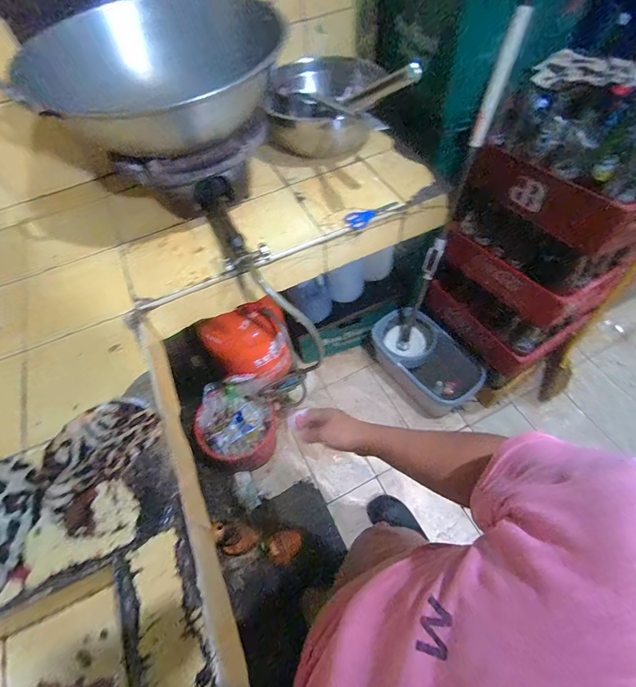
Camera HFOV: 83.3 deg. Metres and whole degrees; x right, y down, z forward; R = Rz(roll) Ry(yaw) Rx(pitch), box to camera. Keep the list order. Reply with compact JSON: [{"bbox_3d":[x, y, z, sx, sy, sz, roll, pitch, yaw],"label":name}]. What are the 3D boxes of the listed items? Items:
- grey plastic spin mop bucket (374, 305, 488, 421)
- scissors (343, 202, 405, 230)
[{"bbox_3d":[0.397,0.070,1.362,0.244,0.195,0.411,-35,62,-17],"label":"grey plastic spin mop bucket"},{"bbox_3d":[0.119,-0.277,0.764,0.124,0.014,0.050,-22,59,-9],"label":"scissors"}]

